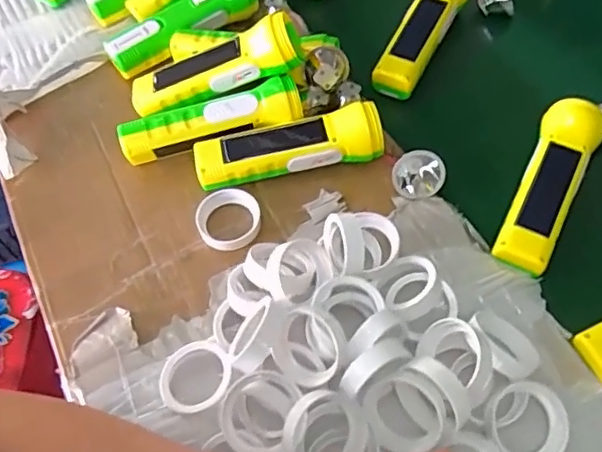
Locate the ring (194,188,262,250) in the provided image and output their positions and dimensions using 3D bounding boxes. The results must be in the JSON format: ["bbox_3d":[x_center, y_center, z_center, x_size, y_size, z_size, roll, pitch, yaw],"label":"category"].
[{"bbox_3d":[-0.063,-0.007,0.504,0.055,0.015,0.056,-2,58,3],"label":"ring"}]

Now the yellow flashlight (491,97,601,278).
[{"bbox_3d":[0.208,-0.037,0.486,0.050,0.040,0.154,24,63,17],"label":"yellow flashlight"}]

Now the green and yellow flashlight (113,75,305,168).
[{"bbox_3d":[-0.081,-0.093,0.533,0.162,0.038,0.043,-16,59,-6],"label":"green and yellow flashlight"}]

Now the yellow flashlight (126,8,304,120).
[{"bbox_3d":[-0.082,-0.146,0.541,0.164,0.038,0.039,-18,58,11],"label":"yellow flashlight"}]

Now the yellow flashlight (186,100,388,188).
[{"bbox_3d":[-0.011,-0.069,0.523,0.163,0.046,0.045,-10,58,-2],"label":"yellow flashlight"}]

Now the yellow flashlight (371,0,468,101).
[{"bbox_3d":[0.121,-0.196,0.592,0.051,0.062,0.141,24,63,18],"label":"yellow flashlight"}]

